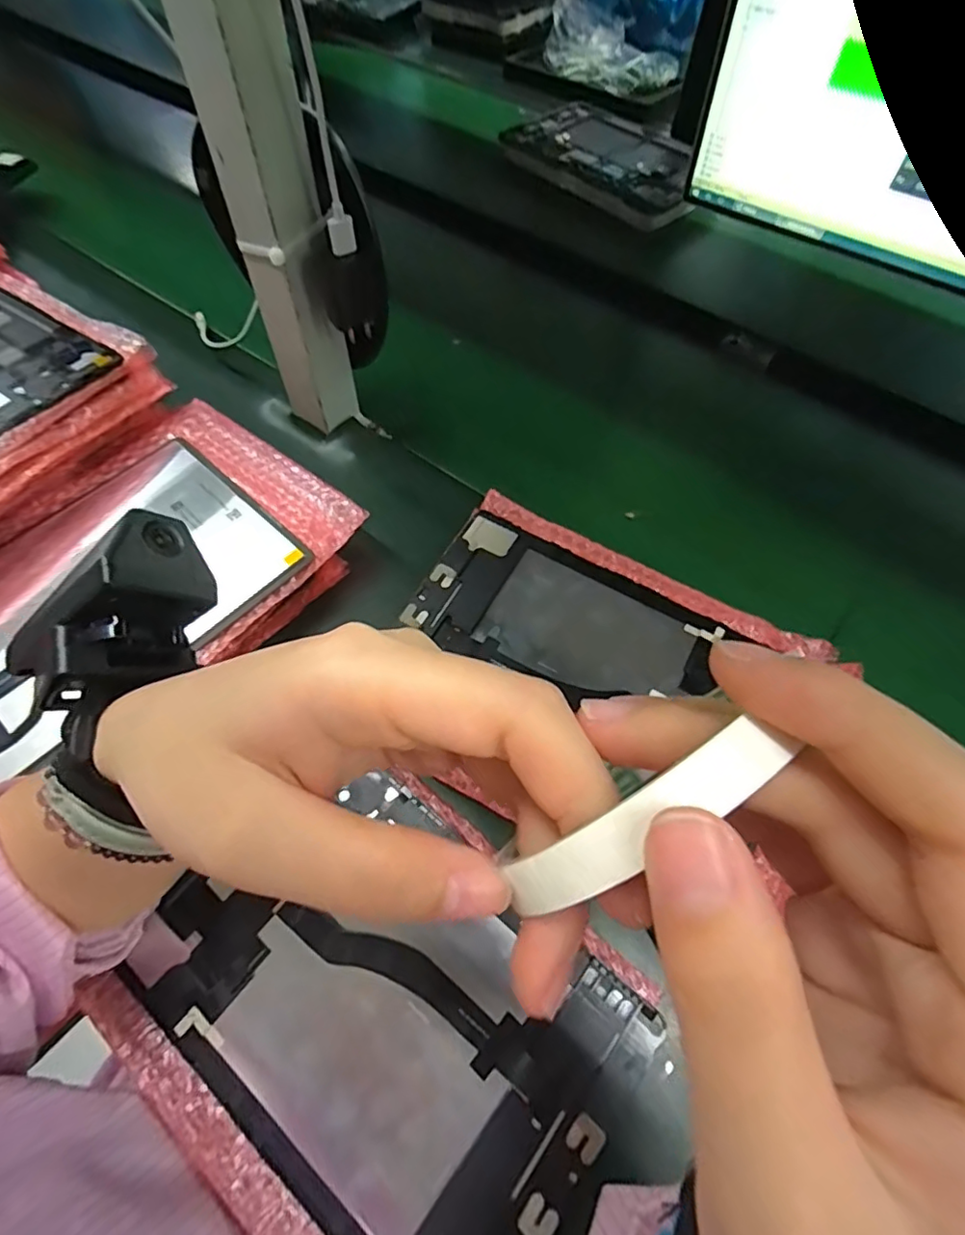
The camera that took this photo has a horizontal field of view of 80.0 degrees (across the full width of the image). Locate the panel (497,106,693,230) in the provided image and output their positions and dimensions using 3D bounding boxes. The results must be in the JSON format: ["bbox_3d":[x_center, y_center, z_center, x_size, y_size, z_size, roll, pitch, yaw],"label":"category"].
[{"bbox_3d":[0.174,-0.597,0.745,0.173,0.021,0.264,-39,70,-20],"label":"panel"}]

